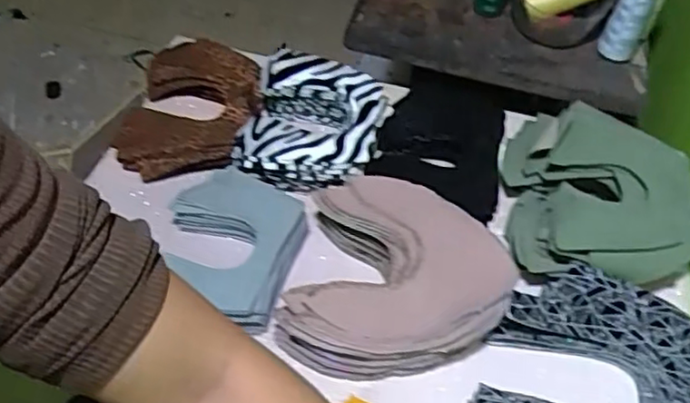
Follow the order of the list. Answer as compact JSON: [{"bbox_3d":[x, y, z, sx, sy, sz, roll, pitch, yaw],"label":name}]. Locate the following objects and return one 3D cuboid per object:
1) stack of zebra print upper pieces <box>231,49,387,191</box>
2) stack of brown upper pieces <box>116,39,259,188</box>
[{"bbox_3d":[-0.035,-0.081,0.693,0.136,0.055,0.157,12,52,5],"label":"stack of zebra print upper pieces"},{"bbox_3d":[-0.169,-0.103,0.719,0.139,0.036,0.185,9,52,3],"label":"stack of brown upper pieces"}]

